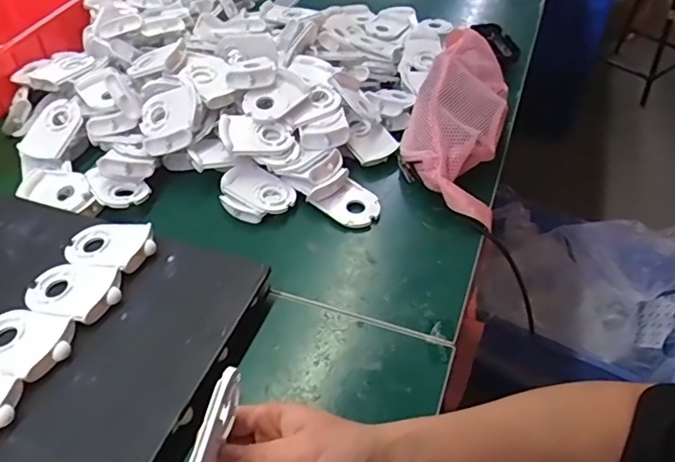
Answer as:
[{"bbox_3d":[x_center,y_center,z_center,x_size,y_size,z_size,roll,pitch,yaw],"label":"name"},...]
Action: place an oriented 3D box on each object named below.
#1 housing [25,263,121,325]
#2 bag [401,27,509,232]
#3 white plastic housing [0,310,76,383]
[{"bbox_3d":[-0.243,0.055,0.489,0.087,0.014,0.059,14,47,15],"label":"housing"},{"bbox_3d":[0.157,-0.155,0.677,0.114,0.081,0.335,10,47,12],"label":"bag"},{"bbox_3d":[-0.263,0.092,0.442,0.086,0.014,0.056,11,47,13],"label":"white plastic housing"}]

